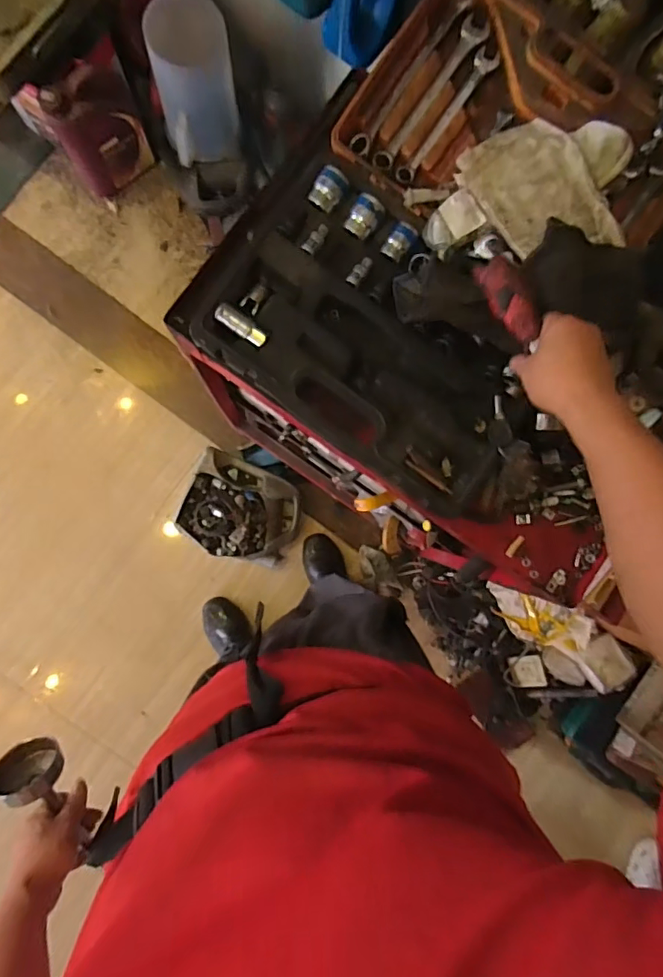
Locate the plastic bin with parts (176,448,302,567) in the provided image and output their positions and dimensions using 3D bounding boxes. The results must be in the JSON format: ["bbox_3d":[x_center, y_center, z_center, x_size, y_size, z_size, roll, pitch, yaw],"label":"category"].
[{"bbox_3d":[-0.231,0.060,1.335,0.293,0.109,0.249,20,87,-4],"label":"plastic bin with parts"}]

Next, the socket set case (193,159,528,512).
[{"bbox_3d":[0.059,-0.180,0.609,0.418,0.047,0.275,33,86,-3],"label":"socket set case"}]

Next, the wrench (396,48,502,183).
[{"bbox_3d":[0.135,-0.444,0.611,0.028,0.007,0.189,37,91,1],"label":"wrench"}]

